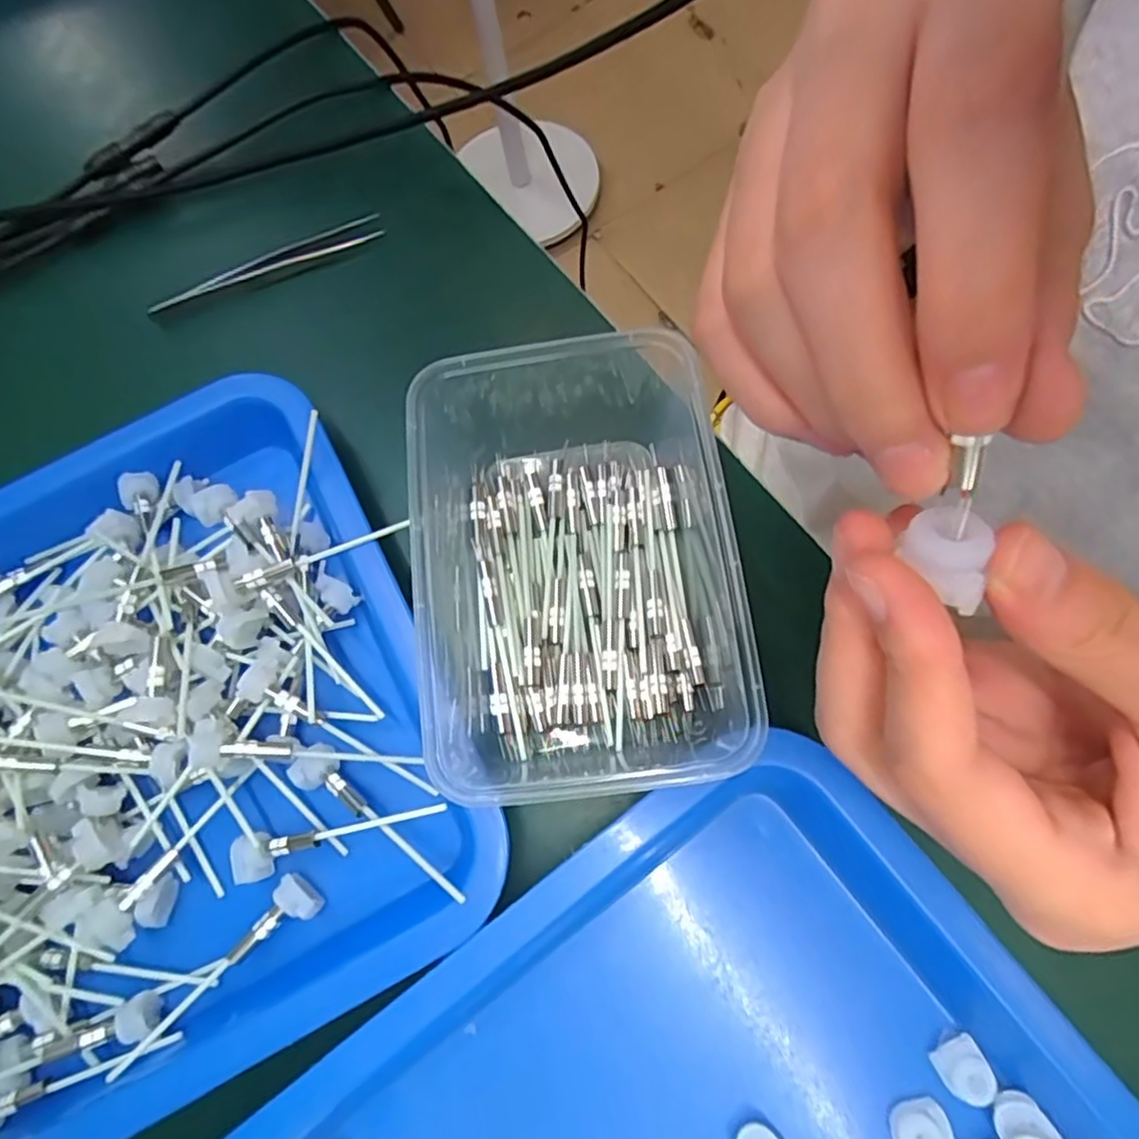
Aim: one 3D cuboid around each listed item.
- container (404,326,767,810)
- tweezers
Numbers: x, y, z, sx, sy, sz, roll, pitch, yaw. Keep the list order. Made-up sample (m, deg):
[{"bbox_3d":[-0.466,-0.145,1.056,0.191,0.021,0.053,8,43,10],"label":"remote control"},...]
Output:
[{"bbox_3d":[0.003,-0.006,0.266,0.118,0.064,0.185,-8,69,4],"label":"container"},{"bbox_3d":[-0.161,-0.160,0.347,0.128,0.014,0.011,-26,73,-4],"label":"tweezers"}]

